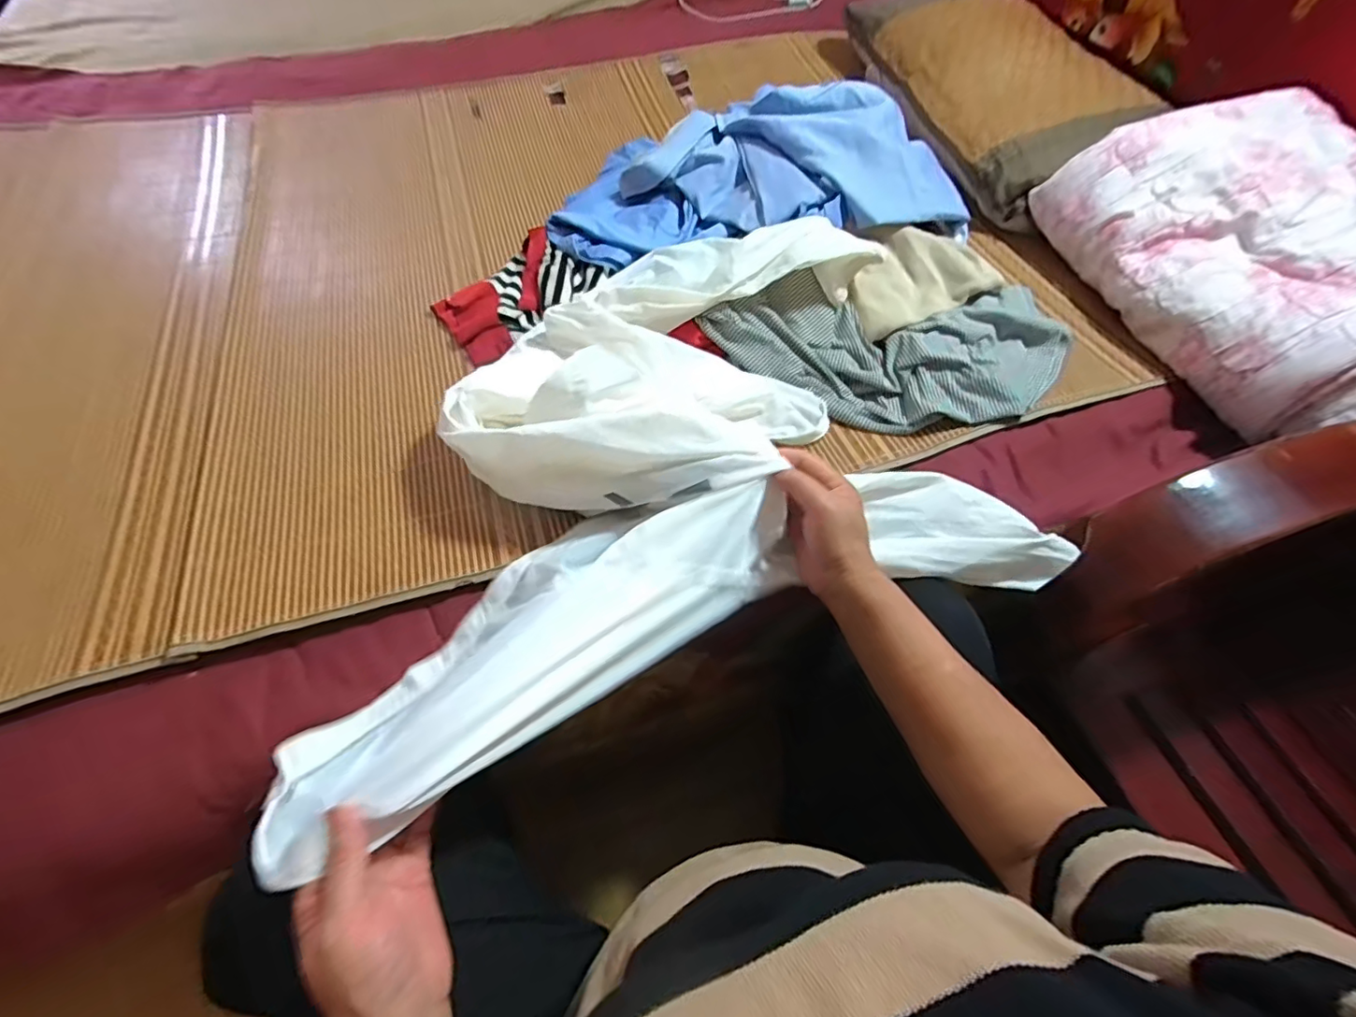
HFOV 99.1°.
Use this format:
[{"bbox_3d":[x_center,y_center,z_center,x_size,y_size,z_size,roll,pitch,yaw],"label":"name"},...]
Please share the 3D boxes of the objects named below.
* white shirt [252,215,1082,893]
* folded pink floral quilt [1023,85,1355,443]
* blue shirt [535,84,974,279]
[{"bbox_3d":[-0.032,-0.062,0.518,0.638,0.127,0.448,-19,60,-13],"label":"white shirt"},{"bbox_3d":[0.652,-0.280,0.624,0.279,0.138,0.431,-10,58,-7],"label":"folded pink floral quilt"},{"bbox_3d":[0.107,-0.418,0.731,0.486,0.107,0.274,6,58,3],"label":"blue shirt"}]

